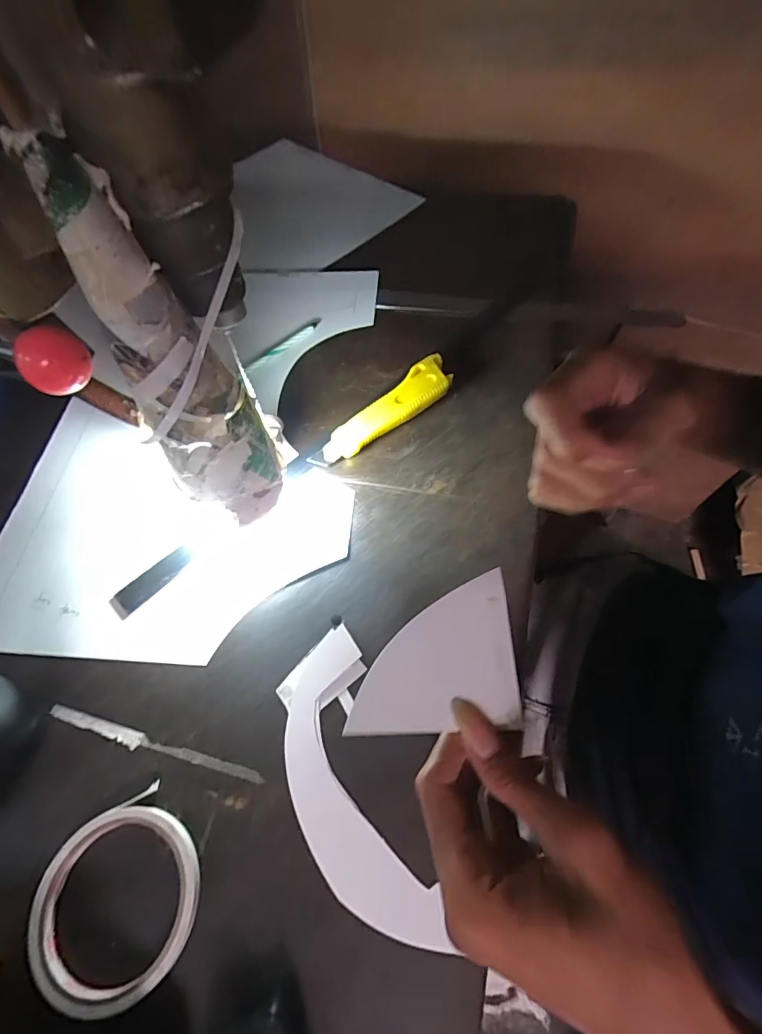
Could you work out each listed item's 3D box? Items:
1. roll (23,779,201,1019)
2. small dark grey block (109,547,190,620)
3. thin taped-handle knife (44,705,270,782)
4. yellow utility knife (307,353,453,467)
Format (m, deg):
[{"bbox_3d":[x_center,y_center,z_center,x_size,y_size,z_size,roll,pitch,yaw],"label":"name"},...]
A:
[{"bbox_3d":[-0.154,0.222,0.255,0.096,0.009,0.090,-31,64,-14],"label":"roll"},{"bbox_3d":[-0.180,0.050,0.351,0.067,0.004,0.021,-39,66,-17],"label":"small dark grey block"},{"bbox_3d":[-0.153,0.152,0.296,0.157,0.004,0.010,12,62,10],"label":"thin taped-handle knife"},{"bbox_3d":[0.007,-0.095,0.411,0.040,0.021,0.155,40,70,22],"label":"yellow utility knife"}]

